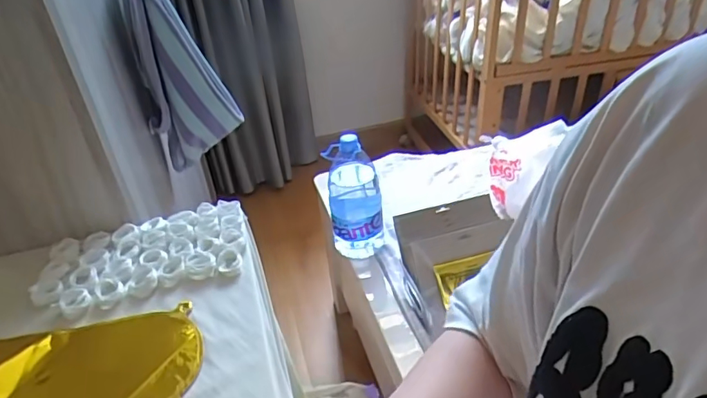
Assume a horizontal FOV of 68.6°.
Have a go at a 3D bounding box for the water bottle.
[{"bbox_3d":[0.004,-0.009,0.995,0.096,0.245,0.086,-2,34,6],"label":"water bottle"}]

